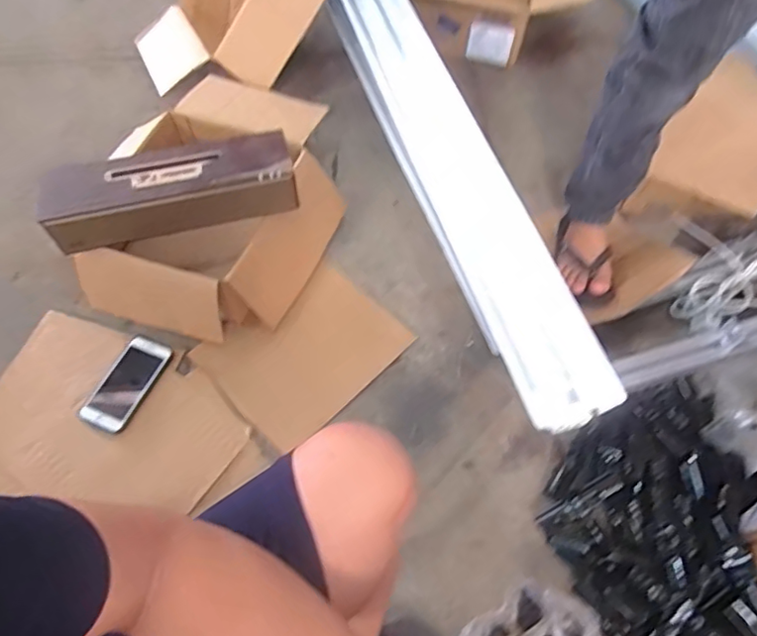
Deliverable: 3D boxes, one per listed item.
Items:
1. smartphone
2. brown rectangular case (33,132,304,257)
[{"bbox_3d":[-0.412,0.105,0.908,0.079,0.011,0.159,21,61,12],"label":"smartphone"},{"bbox_3d":[-0.332,-0.201,0.887,0.394,0.095,0.131,-8,60,-6],"label":"brown rectangular case"}]

